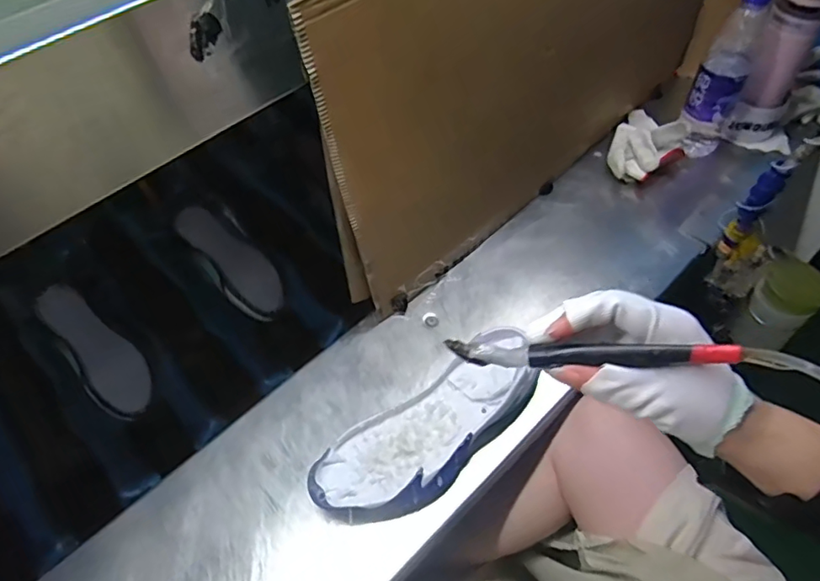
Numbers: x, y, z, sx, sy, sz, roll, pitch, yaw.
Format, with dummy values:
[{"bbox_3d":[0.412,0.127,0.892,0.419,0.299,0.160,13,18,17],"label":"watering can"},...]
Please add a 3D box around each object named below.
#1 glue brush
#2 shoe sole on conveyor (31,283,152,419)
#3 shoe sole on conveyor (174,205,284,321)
[{"bbox_3d":[0.106,0.039,0.329,0.165,0.020,0.013,-2,49,21],"label":"glue brush"},{"bbox_3d":[-0.389,0.075,0.670,0.069,0.026,0.187,-38,86,-24],"label":"shoe sole on conveyor"},{"bbox_3d":[-0.240,-0.040,0.731,0.072,0.023,0.180,-40,89,-25],"label":"shoe sole on conveyor"}]

